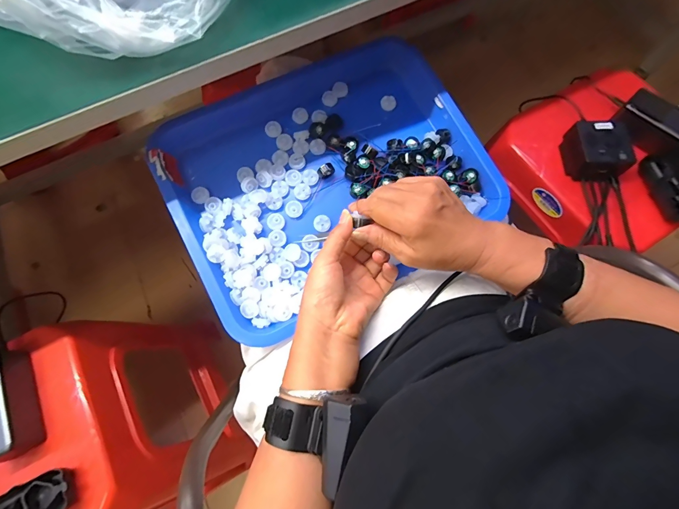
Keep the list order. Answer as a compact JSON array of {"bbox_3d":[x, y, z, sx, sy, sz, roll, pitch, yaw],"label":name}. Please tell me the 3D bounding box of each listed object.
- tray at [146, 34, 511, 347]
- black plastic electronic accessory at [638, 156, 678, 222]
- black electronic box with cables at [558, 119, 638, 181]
[{"bbox_3d":[-0.016,-0.111,0.430,0.380,0.059,0.313,-27,72,-8],"label":"tray"},{"bbox_3d":[0.484,-0.098,0.491,0.043,0.029,0.106,-20,71,-6],"label":"black plastic electronic accessory"},{"bbox_3d":[0.386,-0.155,0.506,0.074,0.046,0.080,5,71,3],"label":"black electronic box with cables"}]

